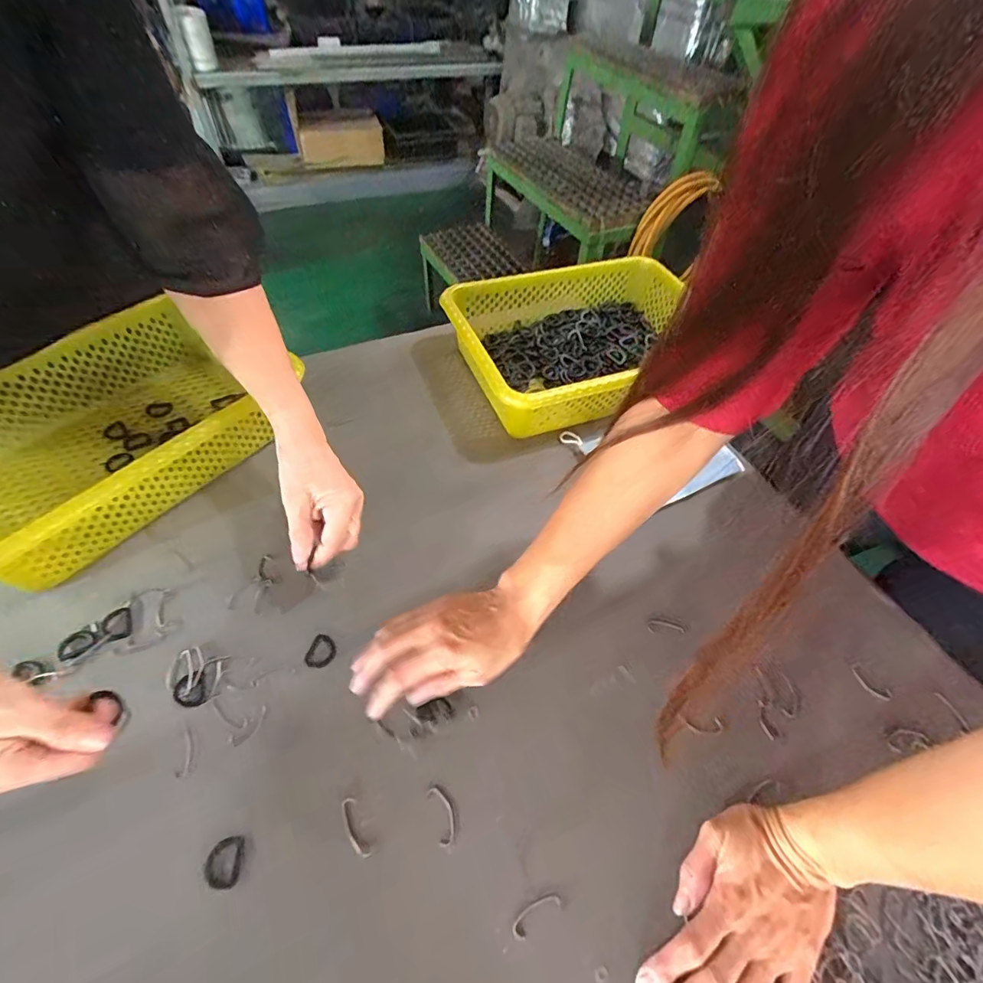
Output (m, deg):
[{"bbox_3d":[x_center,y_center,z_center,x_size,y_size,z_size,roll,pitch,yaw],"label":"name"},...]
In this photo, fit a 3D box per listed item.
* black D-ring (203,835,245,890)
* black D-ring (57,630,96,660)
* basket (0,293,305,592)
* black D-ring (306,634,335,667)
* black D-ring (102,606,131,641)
[{"bbox_3d":[-0.191,0.263,0.335,0.024,0.006,0.029,3,52,-7],"label":"black D-ring"},{"bbox_3d":[-0.362,0.133,0.411,0.025,0.005,0.027,29,56,18],"label":"black D-ring"},{"bbox_3d":[-0.409,-0.062,0.503,0.236,0.091,0.311,31,57,19],"label":"basket"},{"bbox_3d":[-0.152,0.143,0.420,0.024,0.004,0.028,16,53,9],"label":"black D-ring"},{"bbox_3d":[-0.337,0.119,0.424,0.021,0.004,0.032,-20,56,-18],"label":"black D-ring"}]

